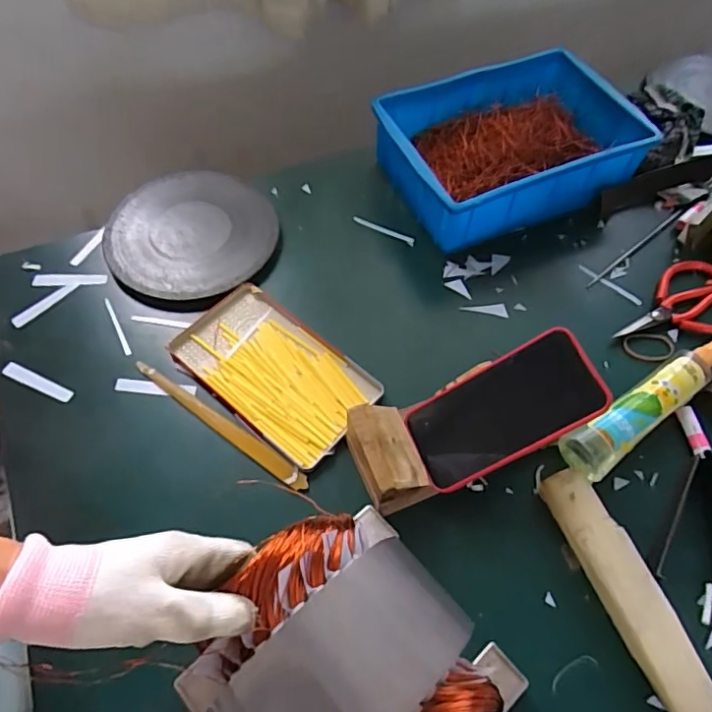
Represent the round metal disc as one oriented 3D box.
[{"bbox_3d":[-0.191,-0.137,0.646,0.191,0.029,0.184,1,59,-1],"label":"round metal disc"}]

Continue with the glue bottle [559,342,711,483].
[{"bbox_3d":[0.286,0.045,0.540,0.217,0.031,0.043,-31,65,-18],"label":"glue bottle"}]

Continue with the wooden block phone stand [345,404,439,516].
[{"bbox_3d":[0.030,0.088,0.492,0.059,0.065,0.081,-19,62,-12],"label":"wooden block phone stand"}]

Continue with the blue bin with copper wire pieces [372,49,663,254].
[{"bbox_3d":[0.187,-0.255,0.692,0.296,0.089,0.198,-20,62,-12],"label":"blue bin with copper wire pieces"}]

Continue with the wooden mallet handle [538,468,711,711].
[{"bbox_3d":[0.242,0.241,0.421,0.044,0.030,0.329,-18,61,-11],"label":"wooden mallet handle"}]

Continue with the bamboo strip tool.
[{"bbox_3d":[-0.133,0.064,0.538,0.210,0.007,0.020,32,64,16],"label":"bamboo strip tool"}]

